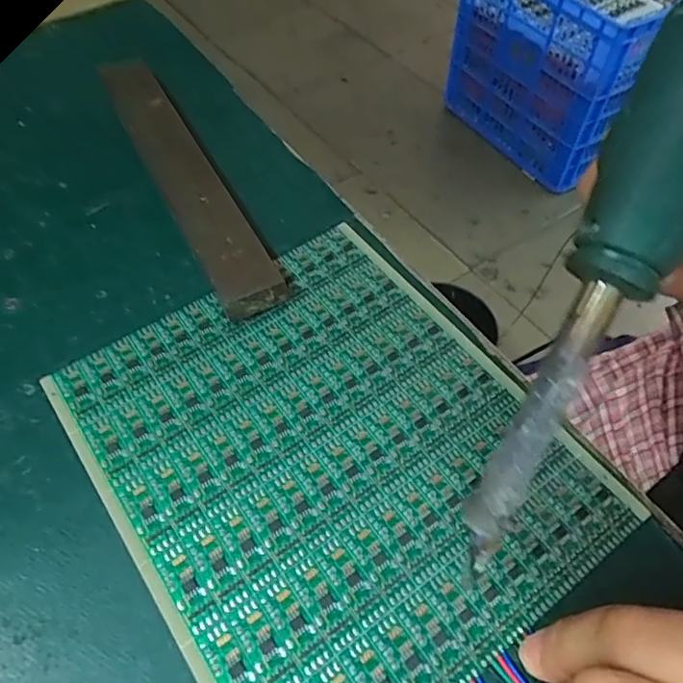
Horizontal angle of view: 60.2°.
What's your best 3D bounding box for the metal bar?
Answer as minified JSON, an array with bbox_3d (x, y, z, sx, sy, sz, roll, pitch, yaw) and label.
[{"bbox_3d":[-0.087,-0.093,0.318,0.031,0.021,0.206,-23,59,-17],"label":"metal bar"}]

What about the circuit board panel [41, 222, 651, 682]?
[{"bbox_3d":[-0.007,0.042,0.238,0.160,0.004,0.189,-30,61,-21],"label":"circuit board panel"}]

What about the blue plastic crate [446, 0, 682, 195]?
[{"bbox_3d":[0.682,-0.790,1.554,0.731,0.427,0.507,-32,62,-22],"label":"blue plastic crate"}]

